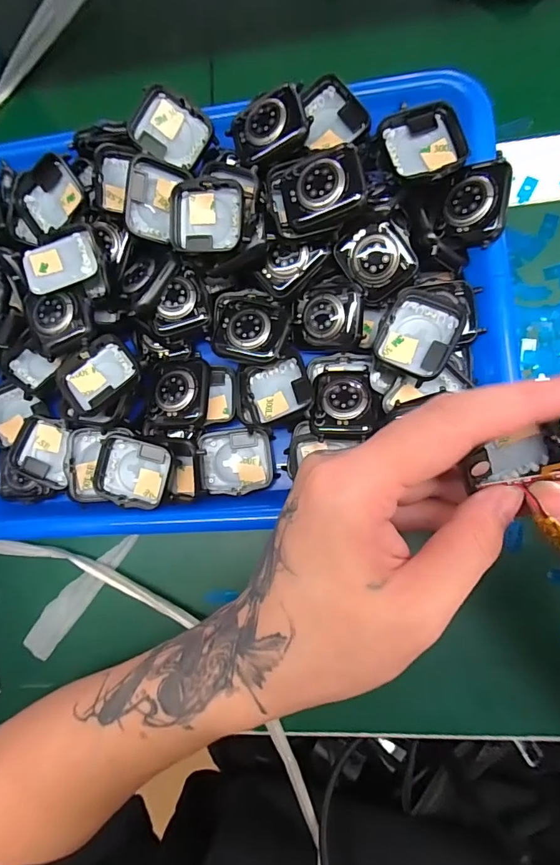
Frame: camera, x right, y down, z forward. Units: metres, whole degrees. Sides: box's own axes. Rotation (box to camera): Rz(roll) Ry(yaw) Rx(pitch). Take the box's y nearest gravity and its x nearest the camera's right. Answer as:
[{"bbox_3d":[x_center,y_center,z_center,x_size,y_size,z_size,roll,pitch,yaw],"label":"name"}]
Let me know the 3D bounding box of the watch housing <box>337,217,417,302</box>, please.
[{"bbox_3d":[0.053,-0.096,0.235,0.036,0.011,0.040,-25,99,18],"label":"watch housing"}]

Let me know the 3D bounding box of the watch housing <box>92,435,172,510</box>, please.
[{"bbox_3d":[-0.083,0.023,0.248,0.042,0.011,0.037,11,86,8],"label":"watch housing"}]

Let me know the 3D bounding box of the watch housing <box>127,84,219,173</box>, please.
[{"bbox_3d":[-0.063,-0.176,0.251,0.044,0.010,0.034,26,95,-15],"label":"watch housing"}]

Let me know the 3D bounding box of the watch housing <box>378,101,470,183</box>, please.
[{"bbox_3d":[0.077,-0.153,0.229,0.044,0.012,0.040,-15,83,5],"label":"watch housing"}]

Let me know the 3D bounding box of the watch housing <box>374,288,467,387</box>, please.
[{"bbox_3d":[0.073,-0.054,0.226,0.037,0.009,0.051,21,87,8],"label":"watch housing"}]

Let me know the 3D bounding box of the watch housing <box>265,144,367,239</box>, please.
[{"bbox_3d":[0.019,-0.126,0.225,0.050,0.013,0.038,-5,91,25],"label":"watch housing"}]

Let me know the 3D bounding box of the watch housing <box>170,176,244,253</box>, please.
[{"bbox_3d":[-0.039,-0.120,0.238,0.042,0.011,0.037,11,105,16],"label":"watch housing"}]

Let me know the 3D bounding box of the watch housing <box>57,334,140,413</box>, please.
[{"bbox_3d":[-0.103,-0.034,0.243,0.041,0.011,0.032,-39,81,2],"label":"watch housing"}]

